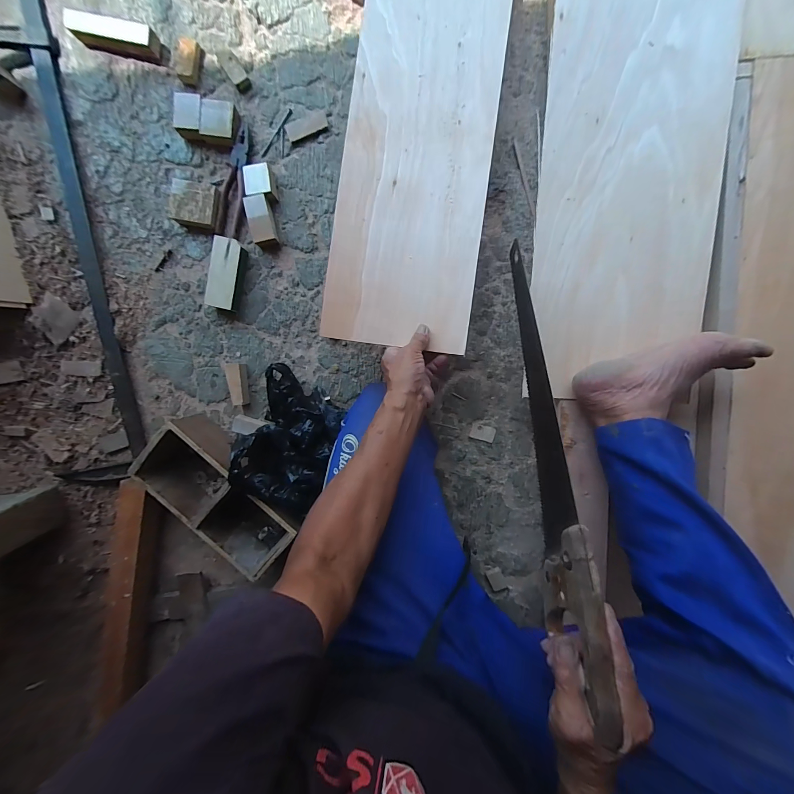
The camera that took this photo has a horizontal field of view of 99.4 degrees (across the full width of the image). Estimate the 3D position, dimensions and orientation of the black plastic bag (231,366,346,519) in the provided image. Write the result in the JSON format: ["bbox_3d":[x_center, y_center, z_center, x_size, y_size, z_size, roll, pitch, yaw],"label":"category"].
[{"bbox_3d":[-0.193,0.073,0.614,0.159,0.140,0.231,16,97,3],"label":"black plastic bag"}]

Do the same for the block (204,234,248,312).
[{"bbox_3d":[-0.321,-0.231,0.637,0.059,0.036,0.128,14,97,3],"label":"block"}]

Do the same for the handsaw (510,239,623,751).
[{"bbox_3d":[0.176,0.043,0.403,0.028,0.104,0.516,-2,68,5],"label":"handsaw"}]

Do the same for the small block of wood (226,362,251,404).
[{"bbox_3d":[-0.307,-0.025,0.653,0.030,0.031,0.079,-5,96,6],"label":"small block of wood"}]

